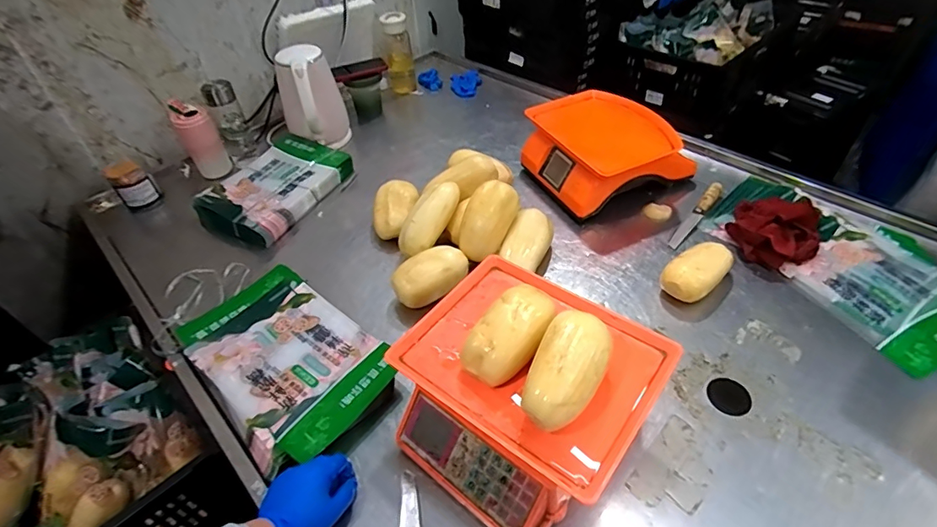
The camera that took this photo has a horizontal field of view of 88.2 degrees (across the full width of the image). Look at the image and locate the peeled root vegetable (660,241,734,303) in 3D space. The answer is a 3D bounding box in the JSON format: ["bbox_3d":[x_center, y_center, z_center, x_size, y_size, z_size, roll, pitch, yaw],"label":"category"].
[{"bbox_3d":[0.382,0.017,0.816,0.135,0.067,0.077,-28,49,-21],"label":"peeled root vegetable"}]

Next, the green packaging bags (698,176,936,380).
[{"bbox_3d":[0.648,-0.018,0.852,0.256,0.016,0.436,-23,47,-18],"label":"green packaging bags"}]

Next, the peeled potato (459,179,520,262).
[{"bbox_3d":[0.036,-0.079,0.882,0.084,0.140,0.069,20,9,3],"label":"peeled potato"}]

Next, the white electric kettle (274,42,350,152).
[{"bbox_3d":[-0.373,-0.382,1.162,0.143,0.235,0.163,-17,45,-13],"label":"white electric kettle"}]

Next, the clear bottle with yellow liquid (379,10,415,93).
[{"bbox_3d":[-0.198,-0.592,1.369,0.078,0.204,0.074,-10,44,-6],"label":"clear bottle with yellow liquid"}]

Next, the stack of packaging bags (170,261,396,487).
[{"bbox_3d":[-0.281,0.152,0.746,0.329,0.050,0.217,30,53,30],"label":"stack of packaging bags"}]

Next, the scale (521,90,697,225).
[{"bbox_3d":[0.277,-0.238,1.033,0.267,0.134,0.280,-22,47,-15],"label":"scale"}]

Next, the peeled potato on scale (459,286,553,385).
[{"bbox_3d":[0.053,0.086,0.592,0.071,0.058,0.126,29,55,30],"label":"peeled potato on scale"}]

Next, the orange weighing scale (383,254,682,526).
[{"bbox_3d":[0.068,0.170,0.637,0.293,0.135,0.281,27,52,29],"label":"orange weighing scale"}]

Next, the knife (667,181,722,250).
[{"bbox_3d":[0.447,-0.099,0.943,0.027,0.027,0.192,29,53,30],"label":"knife"}]

